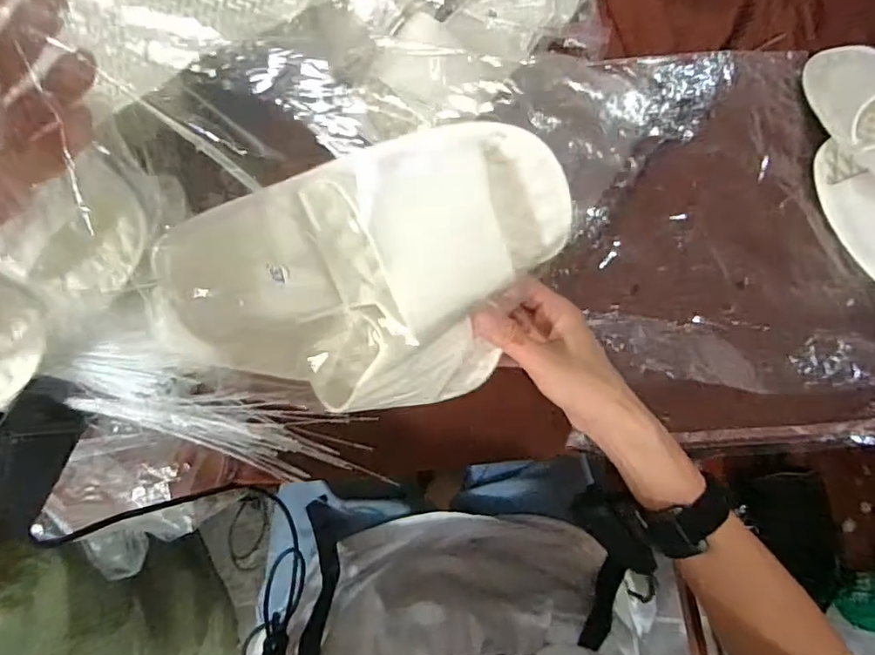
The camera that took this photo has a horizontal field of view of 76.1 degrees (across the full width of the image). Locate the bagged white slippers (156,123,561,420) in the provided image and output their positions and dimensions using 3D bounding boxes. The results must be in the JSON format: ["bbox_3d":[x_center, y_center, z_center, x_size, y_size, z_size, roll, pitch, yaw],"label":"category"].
[{"bbox_3d":[-0.034,-0.022,0.362,0.235,0.190,0.085,-13,30,0],"label":"bagged white slippers"}]

